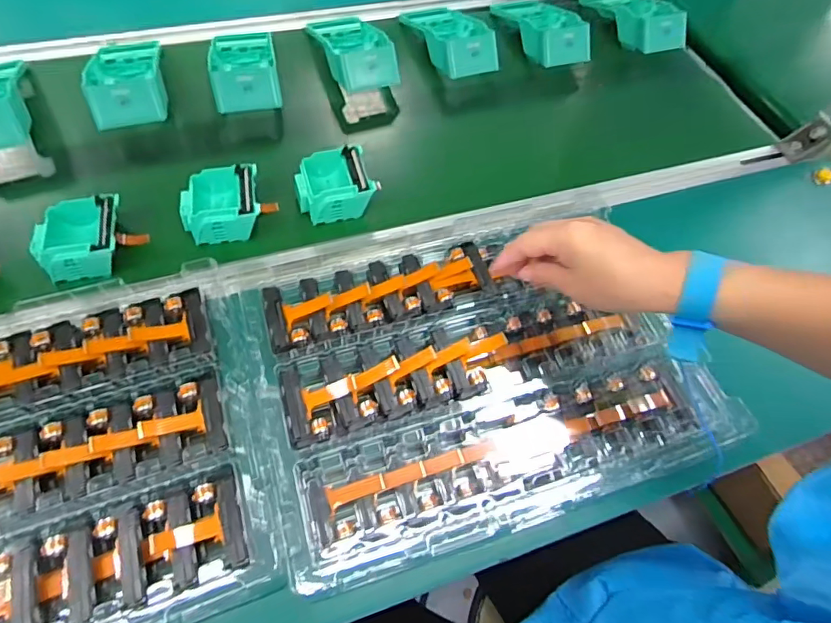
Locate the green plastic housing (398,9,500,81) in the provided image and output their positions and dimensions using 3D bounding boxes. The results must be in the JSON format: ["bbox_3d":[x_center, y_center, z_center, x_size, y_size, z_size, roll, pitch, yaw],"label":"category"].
[{"bbox_3d":[0.049,-0.398,0.702,0.097,0.041,0.180,-13,49,-12],"label":"green plastic housing"}]

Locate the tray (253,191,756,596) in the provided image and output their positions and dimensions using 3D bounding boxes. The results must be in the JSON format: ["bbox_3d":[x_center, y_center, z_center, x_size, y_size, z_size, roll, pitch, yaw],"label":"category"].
[{"bbox_3d":[0.057,0.036,0.431,0.360,0.039,0.292,-12,62,-11],"label":"tray"}]

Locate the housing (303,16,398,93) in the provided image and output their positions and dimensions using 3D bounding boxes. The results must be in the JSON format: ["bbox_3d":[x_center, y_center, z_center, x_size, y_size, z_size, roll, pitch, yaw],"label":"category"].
[{"bbox_3d":[-0.090,-0.364,0.672,0.091,0.044,0.183,-14,48,-12],"label":"housing"}]

